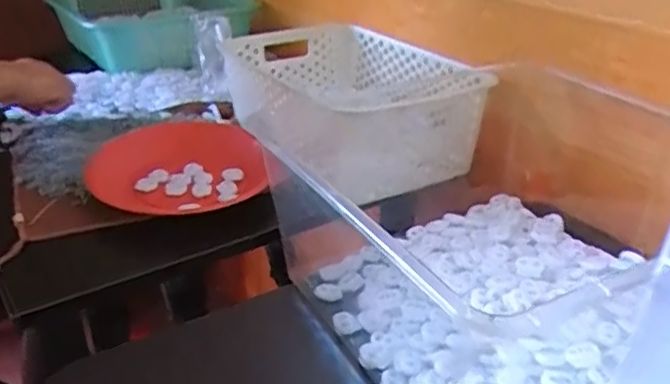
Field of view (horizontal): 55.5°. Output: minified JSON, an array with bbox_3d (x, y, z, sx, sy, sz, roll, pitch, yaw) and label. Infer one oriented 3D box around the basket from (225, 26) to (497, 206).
[{"bbox_3d":[0.011,-0.120,0.793,0.219,0.095,0.345,-14,31,-24],"label":"basket"}]

